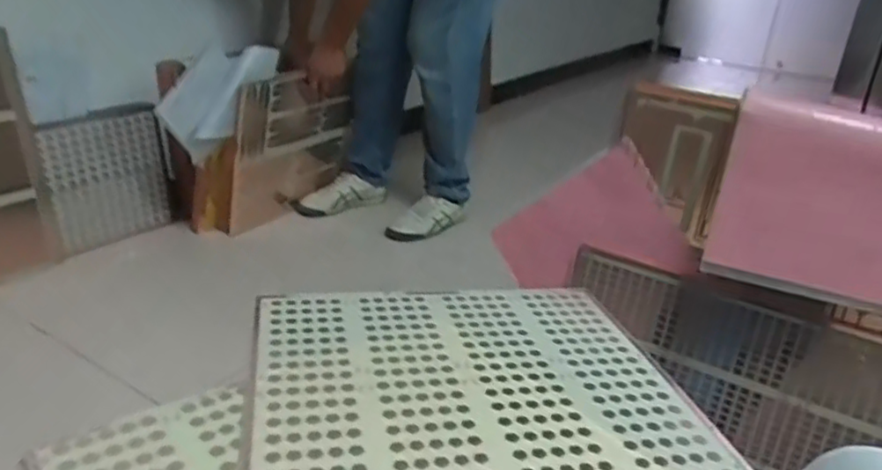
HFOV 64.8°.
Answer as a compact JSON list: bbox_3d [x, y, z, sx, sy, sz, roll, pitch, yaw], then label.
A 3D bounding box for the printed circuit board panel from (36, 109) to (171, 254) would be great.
[{"bbox_3d":[-0.771,-0.128,1.603,0.025,0.292,0.268,24,31,37],"label":"printed circuit board panel"}]

